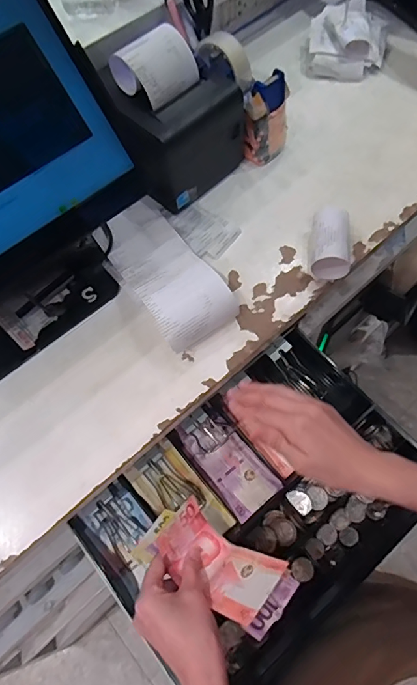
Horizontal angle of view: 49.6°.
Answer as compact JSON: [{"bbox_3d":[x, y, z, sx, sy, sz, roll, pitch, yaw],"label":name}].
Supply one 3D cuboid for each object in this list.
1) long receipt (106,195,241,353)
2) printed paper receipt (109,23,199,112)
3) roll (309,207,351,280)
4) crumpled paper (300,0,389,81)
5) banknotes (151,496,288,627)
[{"bbox_3d":[-0.057,-0.093,0.559,0.094,0.053,0.215,-32,67,-12],"label":"long receipt"},{"bbox_3d":[-0.059,-0.328,0.532,0.088,0.048,0.069,-30,66,-11],"label":"printed paper receipt"},{"bbox_3d":[0.151,-0.124,0.563,0.049,0.050,0.081,6,65,6],"label":"roll"},{"bbox_3d":[0.219,-0.490,0.723,0.128,0.047,0.148,15,66,10],"label":"crumpled paper"},{"bbox_3d":[0.012,0.217,0.446,0.128,0.054,0.064,23,66,40],"label":"banknotes"}]

